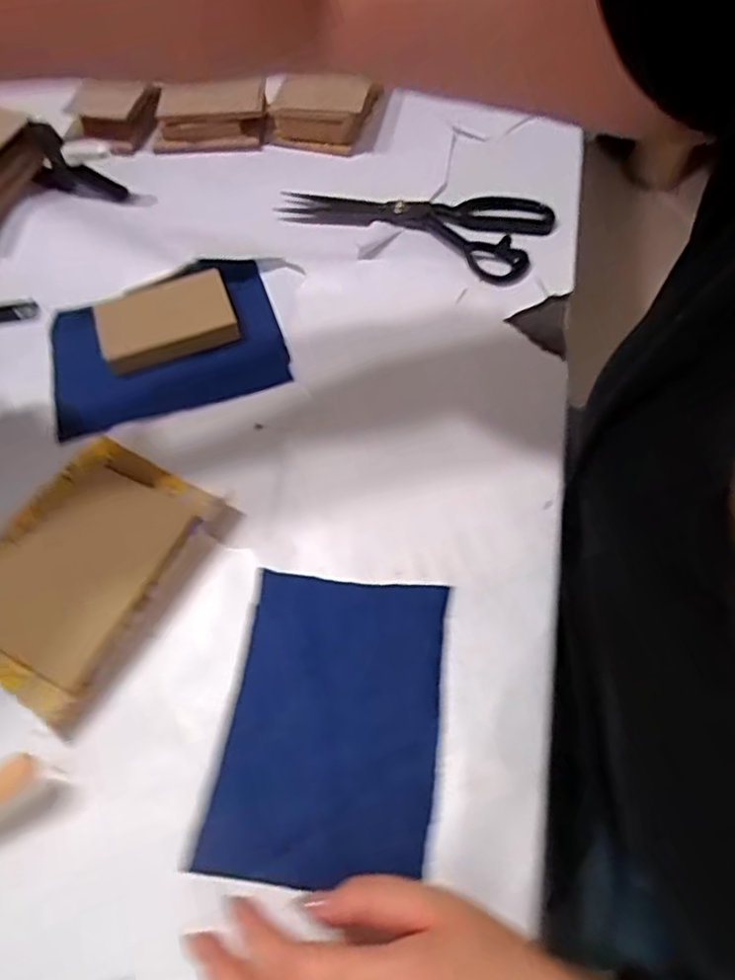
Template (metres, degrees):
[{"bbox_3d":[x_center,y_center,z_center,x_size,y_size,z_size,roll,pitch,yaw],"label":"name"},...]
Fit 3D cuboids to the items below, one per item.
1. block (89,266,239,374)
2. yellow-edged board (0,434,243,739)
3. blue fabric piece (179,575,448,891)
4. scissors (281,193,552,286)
[{"bbox_3d":[-0.162,-0.138,0.528,0.104,0.024,0.066,-18,62,-8],"label":"block"},{"bbox_3d":[-0.185,0.051,0.432,0.130,0.010,0.167,28,65,17],"label":"yellow-edged board"},{"bbox_3d":[-0.021,0.132,0.385,0.123,0.007,0.170,4,57,8],"label":"blue fabric piece"},{"bbox_3d":[0.043,-0.248,0.587,0.227,0.012,0.098,22,64,14],"label":"scissors"}]

